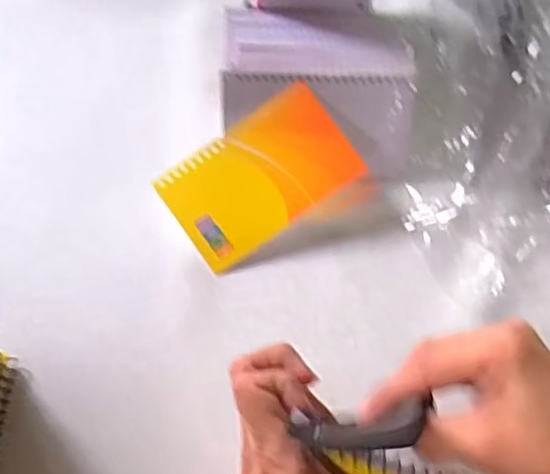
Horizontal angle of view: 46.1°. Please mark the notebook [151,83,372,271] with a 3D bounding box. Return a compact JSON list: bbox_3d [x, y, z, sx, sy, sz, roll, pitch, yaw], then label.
[{"bbox_3d":[-0.010,-0.043,0.458,0.130,0.007,0.080,-35,85,-7],"label":"notebook"}]

